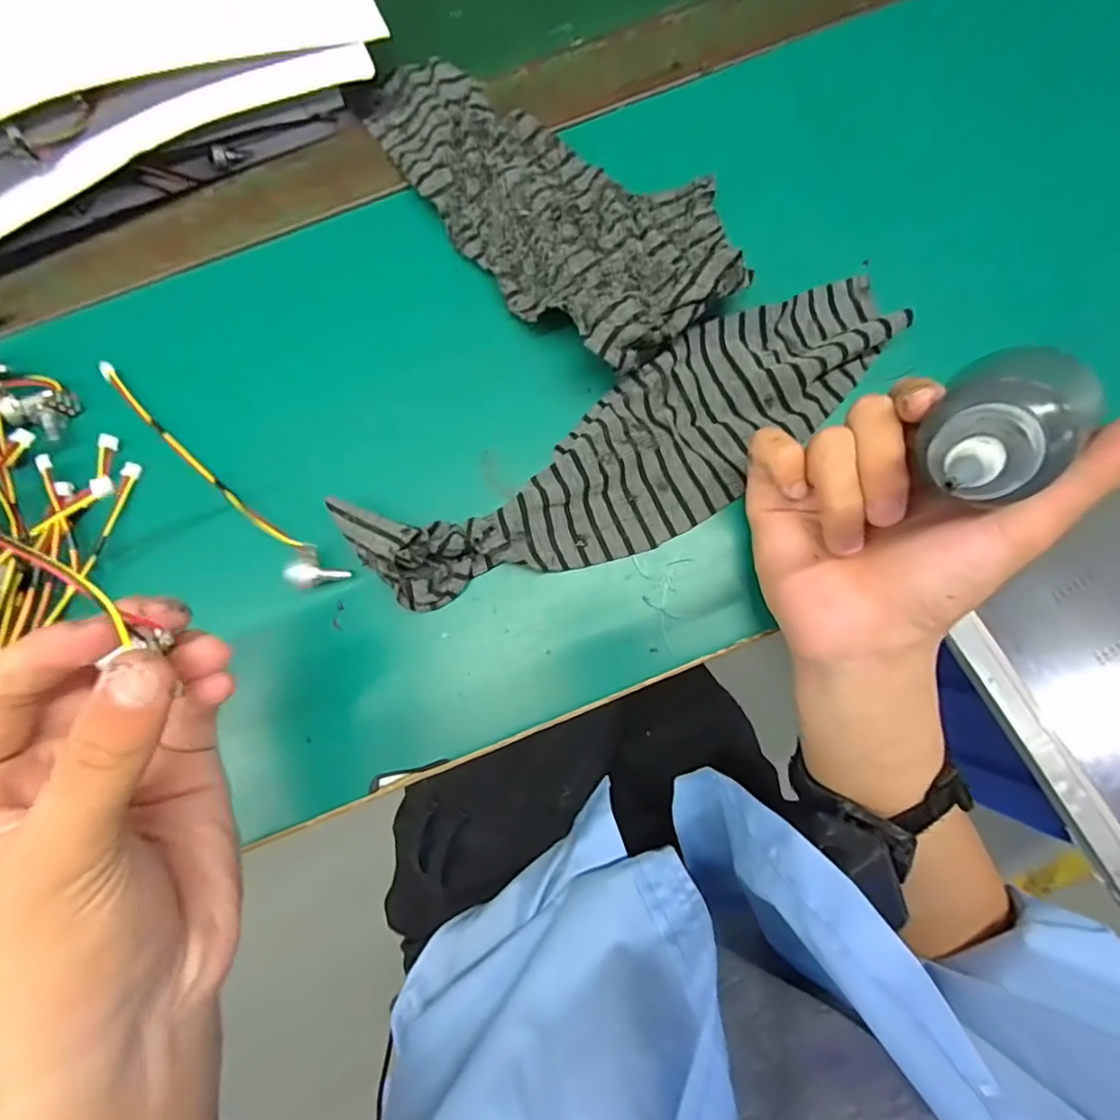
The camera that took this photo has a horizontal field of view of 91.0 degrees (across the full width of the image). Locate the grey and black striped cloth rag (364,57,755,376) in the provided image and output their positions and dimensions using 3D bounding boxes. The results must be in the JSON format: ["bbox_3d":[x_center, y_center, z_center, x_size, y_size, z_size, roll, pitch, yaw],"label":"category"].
[{"bbox_3d":[-0.003,-0.204,0.288,0.115,0.035,0.225,-38,84,-4],"label":"grey and black striped cloth rag"}]

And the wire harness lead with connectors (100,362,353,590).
[{"bbox_3d":[-0.178,-0.044,0.279,0.176,0.014,0.019,41,85,6],"label":"wire harness lead with connectors"}]

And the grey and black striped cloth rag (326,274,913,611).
[{"bbox_3d":[0.042,-0.055,0.273,0.285,0.029,0.084,-28,83,-3],"label":"grey and black striped cloth rag"}]

